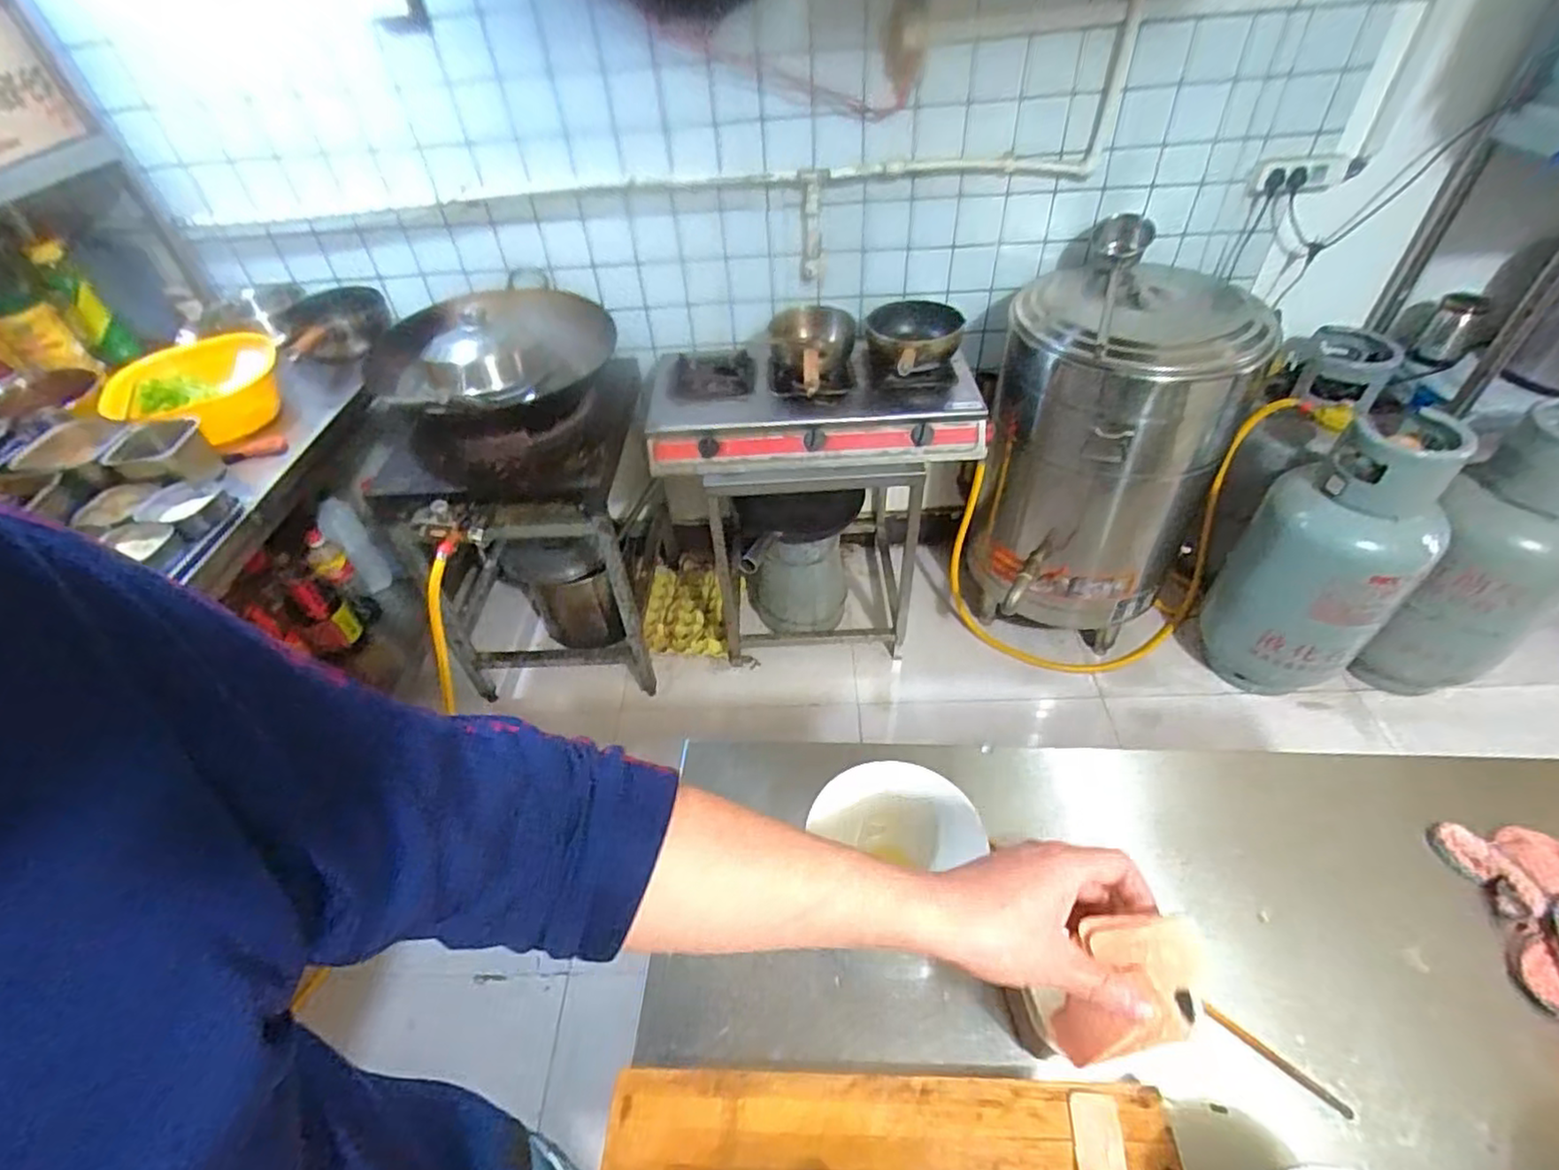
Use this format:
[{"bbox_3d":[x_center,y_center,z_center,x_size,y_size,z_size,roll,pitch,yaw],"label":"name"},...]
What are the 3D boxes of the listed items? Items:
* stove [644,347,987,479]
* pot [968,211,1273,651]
[{"bbox_3d":[0.064,-0.397,1.509,0.714,0.139,0.362,-1,45,4],"label":"stove"},{"bbox_3d":[0.715,-0.276,1.573,0.467,0.817,0.507,-2,45,2],"label":"pot"}]

